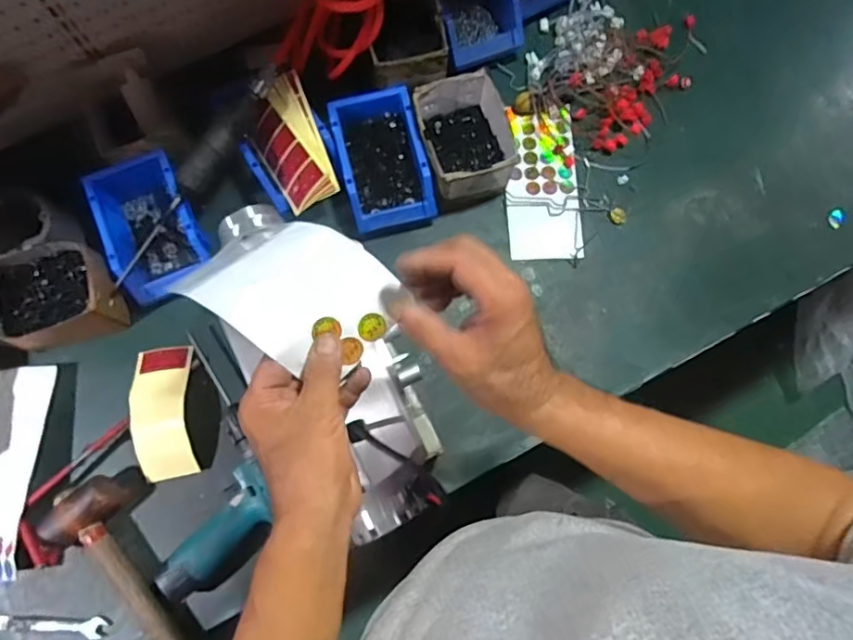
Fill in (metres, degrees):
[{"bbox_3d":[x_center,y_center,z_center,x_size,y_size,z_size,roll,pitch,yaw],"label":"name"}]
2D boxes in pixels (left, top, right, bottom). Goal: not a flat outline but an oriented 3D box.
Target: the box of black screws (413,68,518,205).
[{"bbox_3d":[0.055,-0.252,0.784,0.125,0.095,0.156,-15,79,-4],"label":"box of black screws"}]

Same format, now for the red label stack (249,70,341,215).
[{"bbox_3d":[-0.188,-0.241,0.768,0.096,0.030,0.180,-30,75,21],"label":"red label stack"}]

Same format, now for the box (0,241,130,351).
[{"bbox_3d":[-0.488,-0.027,0.736,0.152,0.081,0.131,-16,79,-4],"label":"box"}]

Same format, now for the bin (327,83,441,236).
[{"bbox_3d":[-0.063,-0.225,0.787,0.116,0.072,0.195,-15,79,-4],"label":"bin"}]

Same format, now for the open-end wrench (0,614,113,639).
[{"bbox_3d":[-0.496,0.380,0.684,0.201,0.010,0.027,0,78,0],"label":"open-end wrench"}]

